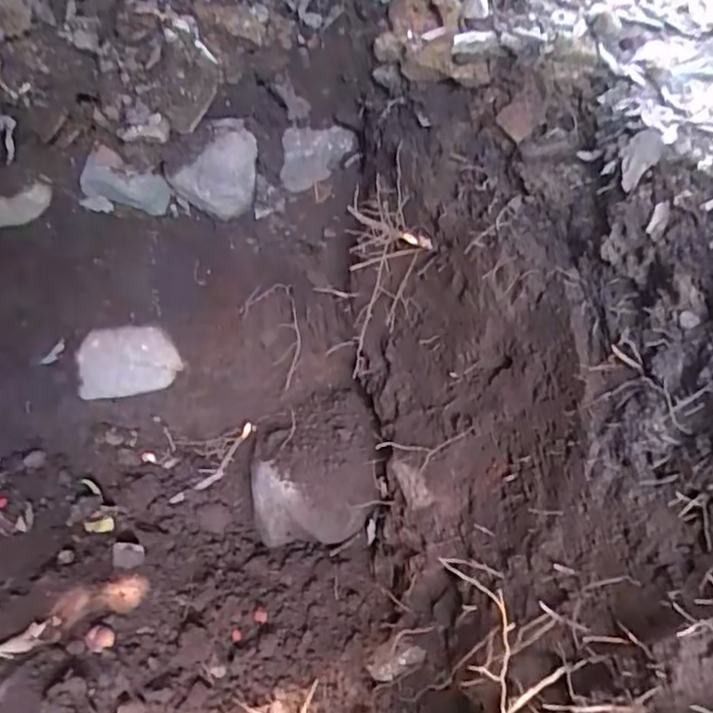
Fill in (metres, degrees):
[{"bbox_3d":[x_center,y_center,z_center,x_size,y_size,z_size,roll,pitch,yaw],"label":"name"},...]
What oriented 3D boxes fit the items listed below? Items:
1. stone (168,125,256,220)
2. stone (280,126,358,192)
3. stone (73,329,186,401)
[{"bbox_3d":[-0.230,-0.288,1.061,0.134,0.142,0.068,-6,46,-12],"label":"stone"},{"bbox_3d":[-0.067,-0.343,1.104,0.131,0.096,0.039,-31,55,-31],"label":"stone"},{"bbox_3d":[-0.473,0.004,1.360,0.200,0.141,0.070,-10,17,-7],"label":"stone"}]

